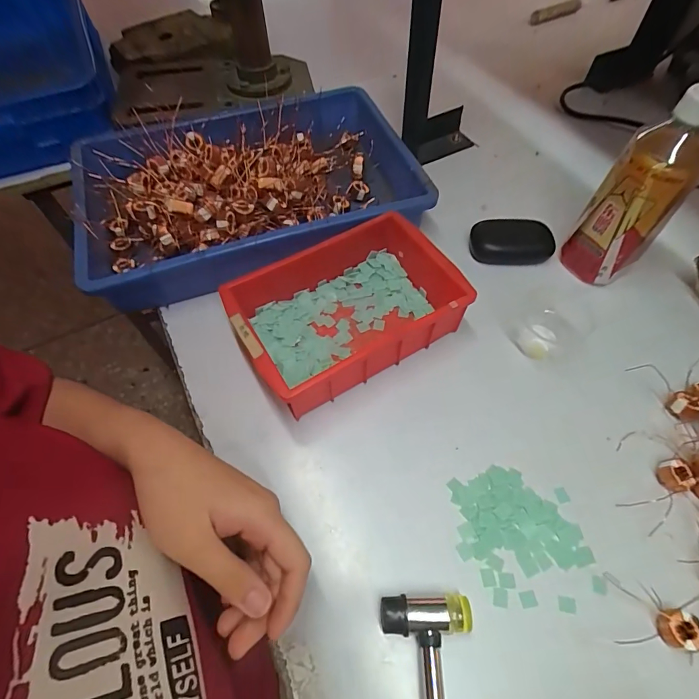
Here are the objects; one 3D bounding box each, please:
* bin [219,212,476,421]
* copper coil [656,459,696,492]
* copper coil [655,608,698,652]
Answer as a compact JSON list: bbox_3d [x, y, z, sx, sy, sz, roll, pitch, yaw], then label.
[{"bbox_3d":[-0.003,-0.033,0.388,0.194,0.071,0.131,-28,62,-14],"label":"bin"},{"bbox_3d":[0.266,0.104,0.335,0.020,0.015,0.024,-14,60,-7],"label":"copper coil"},{"bbox_3d":[0.228,0.193,0.281,0.026,0.013,0.023,3,59,3],"label":"copper coil"}]

